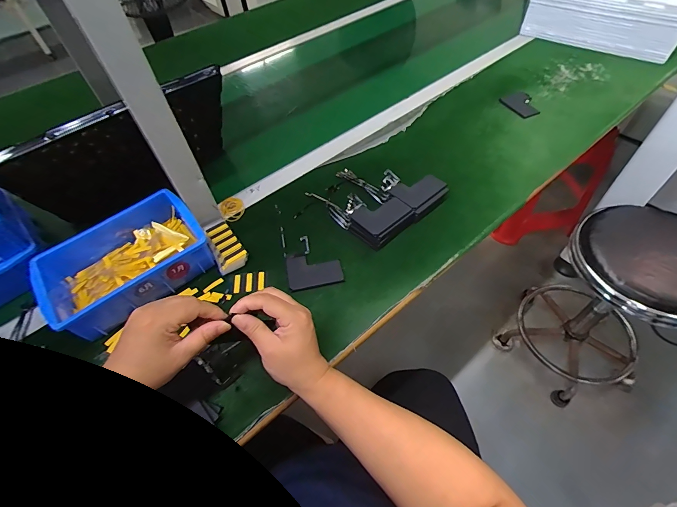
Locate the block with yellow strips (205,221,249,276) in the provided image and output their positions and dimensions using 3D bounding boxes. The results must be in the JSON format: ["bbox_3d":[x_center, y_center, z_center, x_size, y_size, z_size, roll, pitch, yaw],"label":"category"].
[{"bbox_3d":[-0.169,-0.013,0.513,0.045,0.011,0.090,-26,56,-14],"label":"block with yellow strips"}]

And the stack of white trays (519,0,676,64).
[{"bbox_3d":[0.677,-0.617,0.844,0.316,0.118,0.303,31,61,24],"label":"stack of white trays"}]

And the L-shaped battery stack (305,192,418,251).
[{"bbox_3d":[0.035,-0.075,0.538,0.091,0.031,0.151,-32,58,-18],"label":"L-shaped battery stack"}]

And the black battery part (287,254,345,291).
[{"bbox_3d":[-0.034,0.022,0.487,0.075,0.007,0.057,-12,54,-4],"label":"black battery part"}]

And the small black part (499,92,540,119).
[{"bbox_3d":[0.372,-0.303,0.692,0.068,0.004,0.080,-23,55,-12],"label":"small black part"}]

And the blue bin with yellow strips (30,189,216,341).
[{"bbox_3d":[-0.294,0.006,0.471,0.200,0.065,0.147,-37,59,-21],"label":"blue bin with yellow strips"}]

